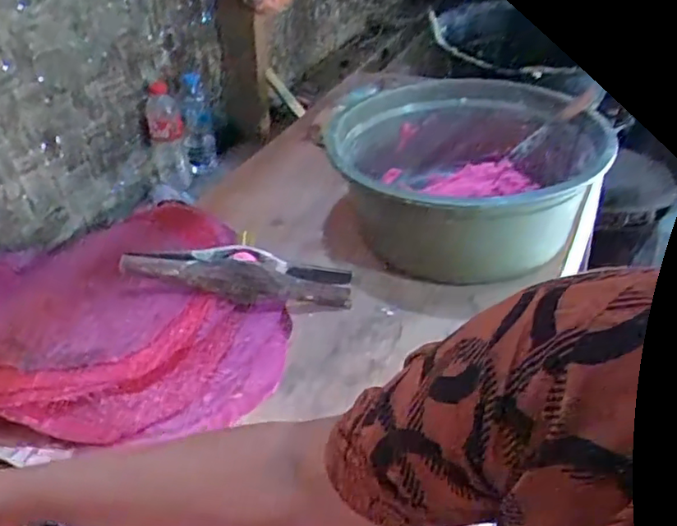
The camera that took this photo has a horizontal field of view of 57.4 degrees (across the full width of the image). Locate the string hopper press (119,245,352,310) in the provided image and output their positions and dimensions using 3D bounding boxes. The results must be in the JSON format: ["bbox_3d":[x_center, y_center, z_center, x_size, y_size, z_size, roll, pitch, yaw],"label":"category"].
[{"bbox_3d":[-0.136,0.016,0.877,0.320,0.047,0.079,9,35,-15],"label":"string hopper press"}]

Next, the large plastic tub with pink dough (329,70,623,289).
[{"bbox_3d":[0.193,-0.136,0.987,0.376,0.178,0.382,-1,37,1],"label":"large plastic tub with pink dough"}]

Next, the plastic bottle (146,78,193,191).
[{"bbox_3d":[-0.348,-0.257,1.269,0.071,0.217,0.068,-14,17,-15],"label":"plastic bottle"}]

